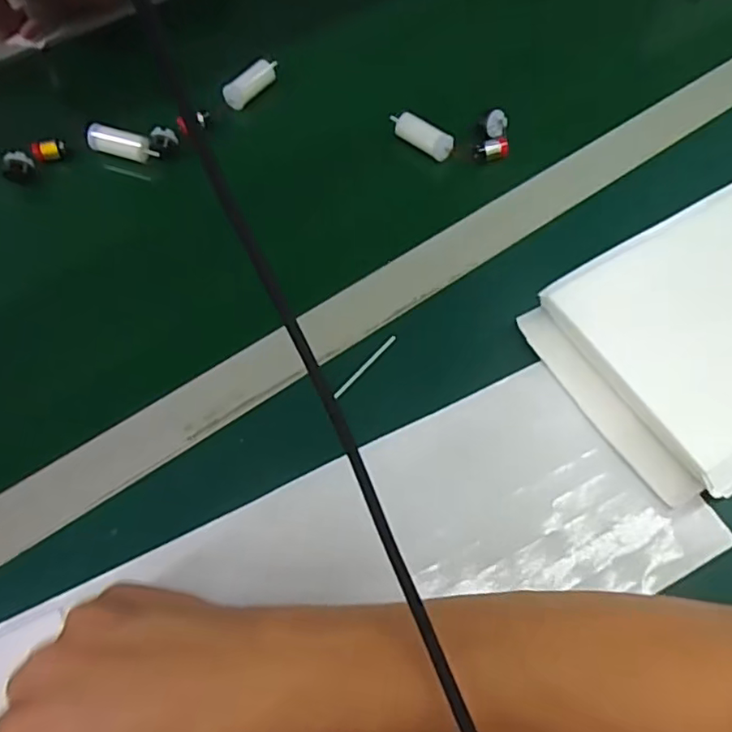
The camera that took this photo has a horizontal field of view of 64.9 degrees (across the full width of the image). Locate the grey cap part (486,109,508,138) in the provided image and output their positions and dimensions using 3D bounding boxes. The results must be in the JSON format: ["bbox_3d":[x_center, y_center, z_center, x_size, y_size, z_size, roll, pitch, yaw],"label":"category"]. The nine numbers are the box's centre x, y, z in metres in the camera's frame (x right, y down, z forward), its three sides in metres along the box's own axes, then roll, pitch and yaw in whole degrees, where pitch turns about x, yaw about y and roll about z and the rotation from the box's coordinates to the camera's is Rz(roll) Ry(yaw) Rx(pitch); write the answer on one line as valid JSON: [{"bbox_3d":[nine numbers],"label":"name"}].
[{"bbox_3d":[0.109,-0.201,0.478,0.017,0.016,0.015,12,65,8],"label":"grey cap part"}]

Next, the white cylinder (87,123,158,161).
[{"bbox_3d":[-0.202,-0.185,0.483,0.054,0.023,0.027,13,65,-5],"label":"white cylinder"}]

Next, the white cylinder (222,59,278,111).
[{"bbox_3d":[-0.101,-0.253,0.514,0.018,0.016,0.060,39,71,18],"label":"white cylinder"}]

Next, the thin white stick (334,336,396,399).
[{"bbox_3d":[0.000,0.001,0.391,0.004,0.006,0.061,36,70,18],"label":"thin white stick"}]

